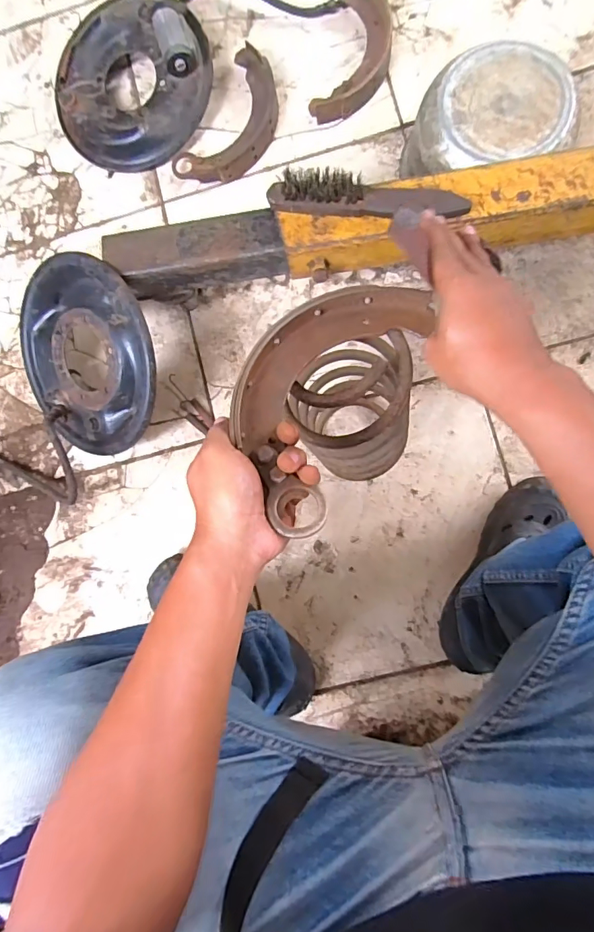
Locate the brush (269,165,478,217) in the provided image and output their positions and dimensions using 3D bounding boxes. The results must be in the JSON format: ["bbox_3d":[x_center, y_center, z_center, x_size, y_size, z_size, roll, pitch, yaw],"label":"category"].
[{"bbox_3d":[0.081,-0.314,0.542,0.229,0.033,0.037,6,86,6],"label":"brush"}]

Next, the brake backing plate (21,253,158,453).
[{"bbox_3d":[-0.296,-0.151,0.667,0.261,0.034,0.265,10,111,27],"label":"brake backing plate"}]

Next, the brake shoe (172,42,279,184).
[{"bbox_3d":[-0.098,-0.546,0.756,0.119,0.034,0.219,34,92,6],"label":"brake shoe"}]

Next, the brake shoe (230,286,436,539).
[{"bbox_3d":[0.025,-0.054,0.380,0.132,0.048,0.205,43,74,13],"label":"brake shoe"}]

